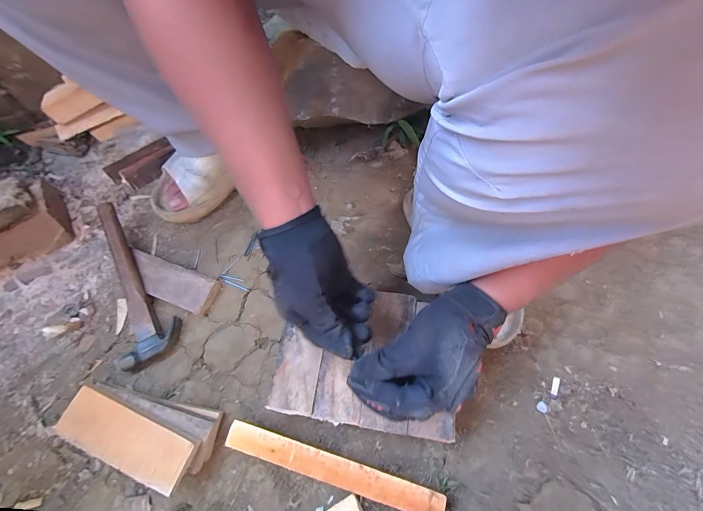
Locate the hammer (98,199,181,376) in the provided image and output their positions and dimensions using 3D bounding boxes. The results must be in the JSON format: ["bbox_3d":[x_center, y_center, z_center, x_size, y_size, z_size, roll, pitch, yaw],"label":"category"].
[{"bbox_3d":[-0.369,0.045,0.532,0.095,0.055,0.267,-32,69,-13],"label":"hammer"}]

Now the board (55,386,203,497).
[{"bbox_3d":[-0.280,0.225,0.411,0.172,0.009,0.055,22,66,10],"label":"board"}]

